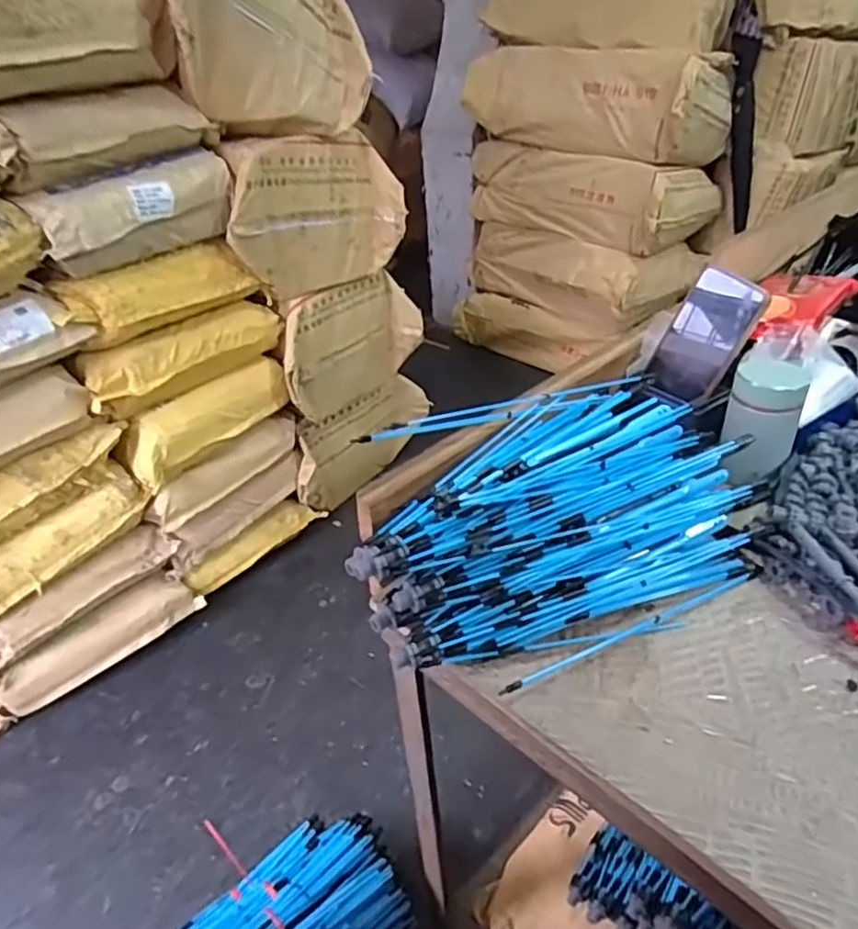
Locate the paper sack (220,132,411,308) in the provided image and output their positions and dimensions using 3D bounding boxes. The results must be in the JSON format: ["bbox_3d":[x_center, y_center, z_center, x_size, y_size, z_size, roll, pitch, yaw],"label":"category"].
[{"bbox_3d":[-0.257,-0.552,1.494,0.426,0.314,0.140,-30,42,-32],"label":"paper sack"}]

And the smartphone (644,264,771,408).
[{"bbox_3d":[0.283,-0.130,0.694,0.016,0.133,0.077,-14,46,-46],"label":"smartphone"}]

